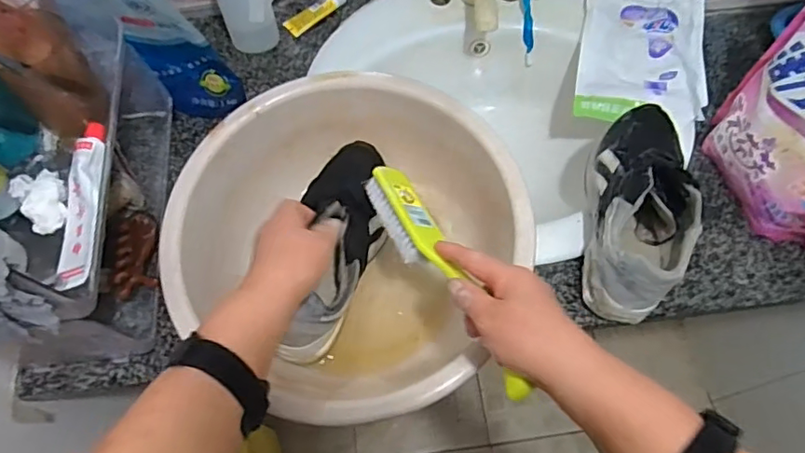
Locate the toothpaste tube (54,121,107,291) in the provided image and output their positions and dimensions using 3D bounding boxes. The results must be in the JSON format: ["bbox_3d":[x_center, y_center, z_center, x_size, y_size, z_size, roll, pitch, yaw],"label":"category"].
[{"bbox_3d":[-0.283,-0.020,0.491,0.035,0.026,0.160,-4,65,-2],"label":"toothpaste tube"}]

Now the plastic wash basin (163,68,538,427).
[{"bbox_3d":[-0.053,0.017,0.550,0.312,0.124,0.309,0,65,0],"label":"plastic wash basin"}]

